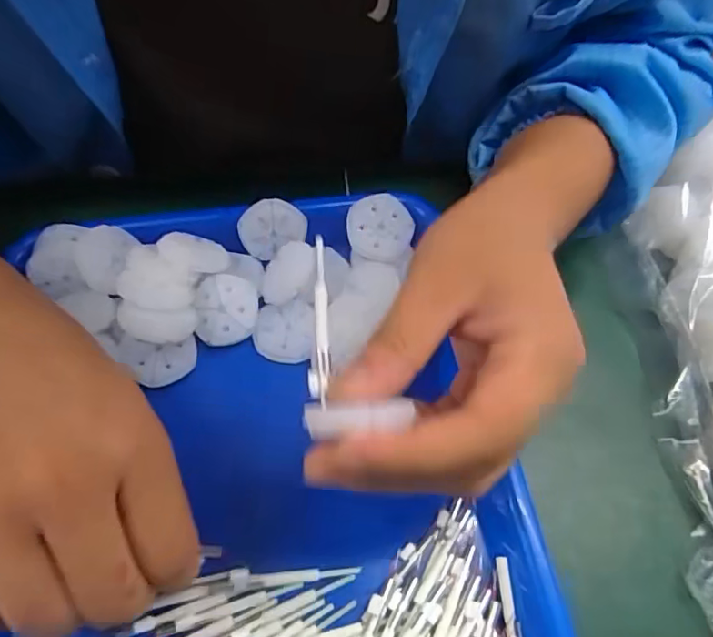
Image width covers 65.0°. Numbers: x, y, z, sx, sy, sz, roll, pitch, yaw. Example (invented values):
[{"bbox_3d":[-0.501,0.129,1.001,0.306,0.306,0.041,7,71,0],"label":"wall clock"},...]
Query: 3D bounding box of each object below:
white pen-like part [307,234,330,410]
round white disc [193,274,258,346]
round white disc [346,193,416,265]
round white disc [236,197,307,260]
[{"bbox_3d":[-0.013,0.001,0.201,0.007,0.004,0.061,0,80,-2],"label":"white pen-like part"},{"bbox_3d":[-0.070,-0.005,0.301,0.034,0.004,0.037,0,83,1],"label":"round white disc"},{"bbox_3d":[0.014,-0.052,0.325,0.038,0.004,0.037,0,91,-2],"label":"round white disc"},{"bbox_3d":[-0.049,-0.052,0.321,0.037,0.031,0.007,-29,32,8],"label":"round white disc"}]

